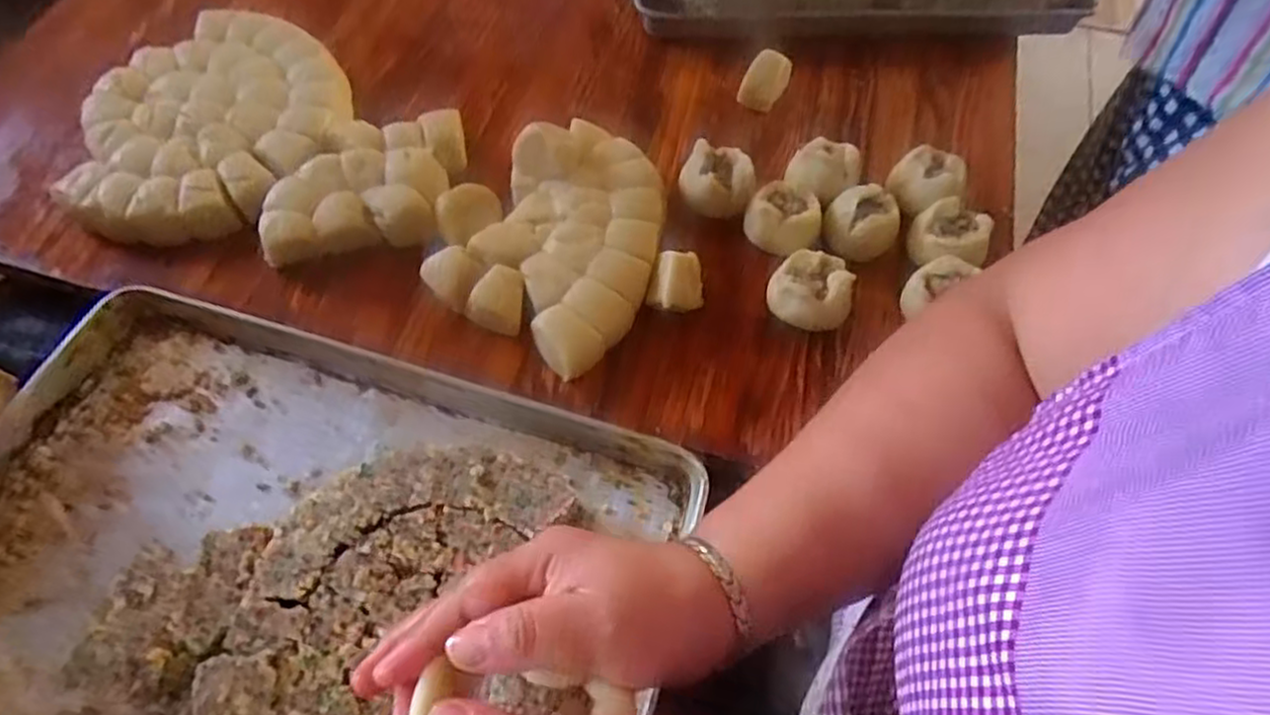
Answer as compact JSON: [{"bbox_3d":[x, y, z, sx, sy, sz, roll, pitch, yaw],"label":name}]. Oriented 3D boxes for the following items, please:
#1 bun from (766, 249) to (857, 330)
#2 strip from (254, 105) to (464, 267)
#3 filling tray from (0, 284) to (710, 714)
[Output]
[{"bbox_3d":[0.168,-0.060,0.707,0.077,0.059,0.063,9,59,5],"label":"bun"},{"bbox_3d":[-0.281,-0.180,0.759,0.210,0.046,0.149,-13,60,-8],"label":"strip"},{"bbox_3d":[-0.285,0.181,0.602,0.623,0.064,0.404,14,60,8],"label":"filling tray"}]

